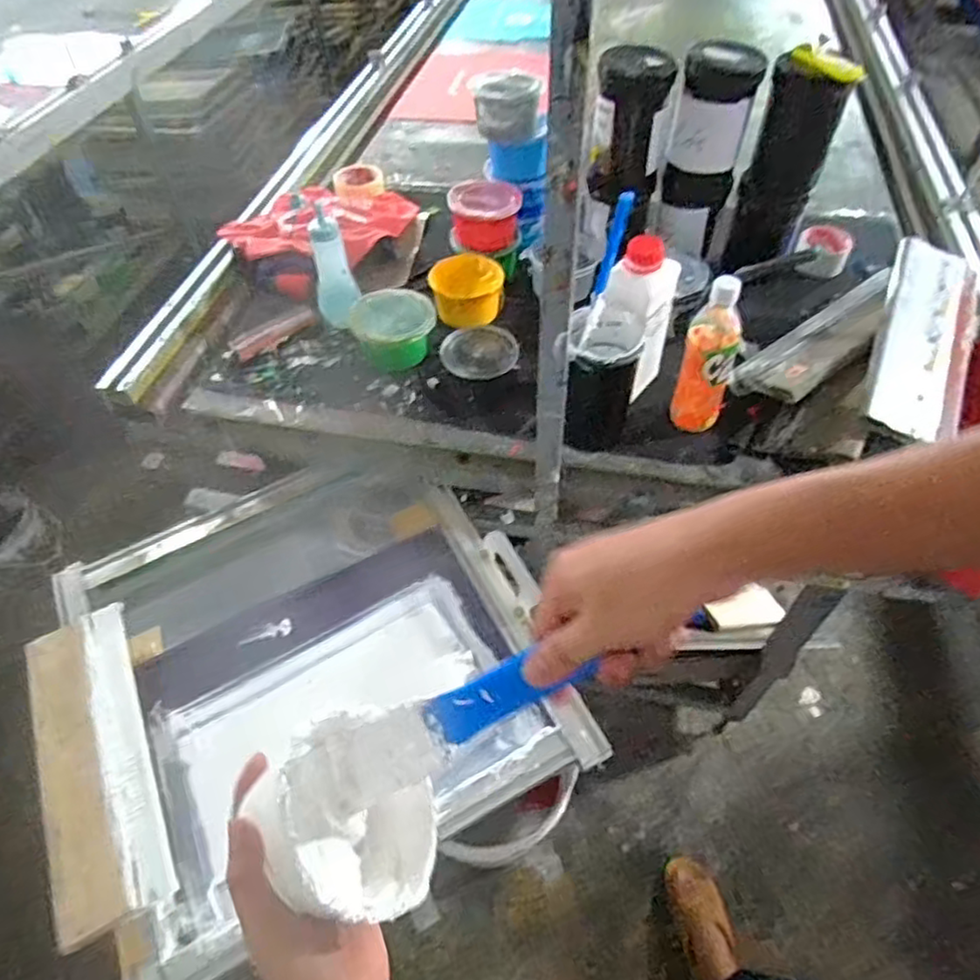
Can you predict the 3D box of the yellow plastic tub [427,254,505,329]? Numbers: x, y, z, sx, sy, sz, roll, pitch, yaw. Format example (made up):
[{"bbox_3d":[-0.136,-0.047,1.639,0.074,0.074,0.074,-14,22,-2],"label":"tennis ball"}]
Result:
[{"bbox_3d":[-0.034,-0.306,1.025,0.111,0.063,0.112,-1,52,2],"label":"yellow plastic tub"}]

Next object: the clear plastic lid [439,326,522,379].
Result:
[{"bbox_3d":[-0.015,-0.208,0.998,0.117,0.020,0.098,-11,52,-6],"label":"clear plastic lid"}]

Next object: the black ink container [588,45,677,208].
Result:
[{"bbox_3d":[0.207,-0.540,0.974,0.106,0.191,0.092,12,53,12],"label":"black ink container"}]

